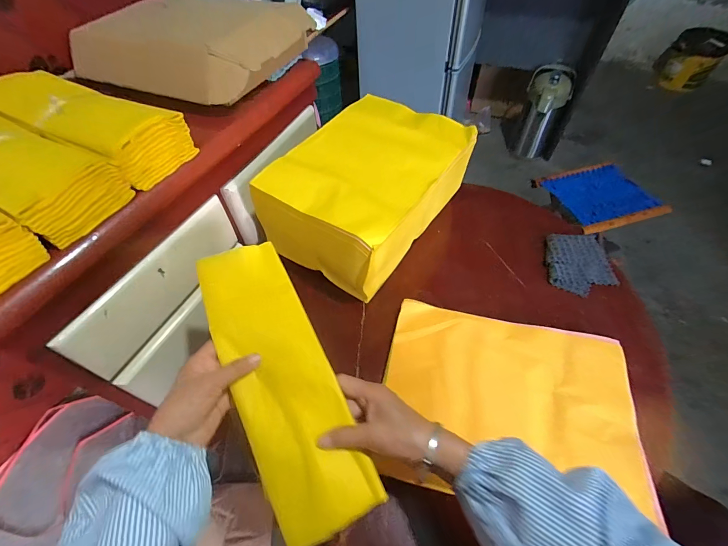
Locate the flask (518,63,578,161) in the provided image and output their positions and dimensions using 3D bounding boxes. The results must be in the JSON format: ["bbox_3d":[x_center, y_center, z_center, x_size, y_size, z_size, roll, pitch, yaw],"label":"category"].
[{"bbox_3d":[0.854,-0.744,1.612,0.208,0.390,0.176,18,55,13],"label":"flask"}]

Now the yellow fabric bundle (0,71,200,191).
[{"bbox_3d":[-0.447,-0.239,0.538,0.341,0.074,0.116,23,57,17],"label":"yellow fabric bundle"}]

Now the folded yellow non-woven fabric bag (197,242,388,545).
[{"bbox_3d":[-0.104,0.110,0.405,0.112,0.030,0.354,-22,65,-15],"label":"folded yellow non-woven fabric bag"}]

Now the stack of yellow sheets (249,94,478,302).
[{"bbox_3d":[0.010,-0.162,0.668,0.252,0.213,0.343,30,59,21],"label":"stack of yellow sheets"}]

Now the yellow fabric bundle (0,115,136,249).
[{"bbox_3d":[-0.510,-0.154,0.477,0.362,0.069,0.122,23,57,16],"label":"yellow fabric bundle"}]

